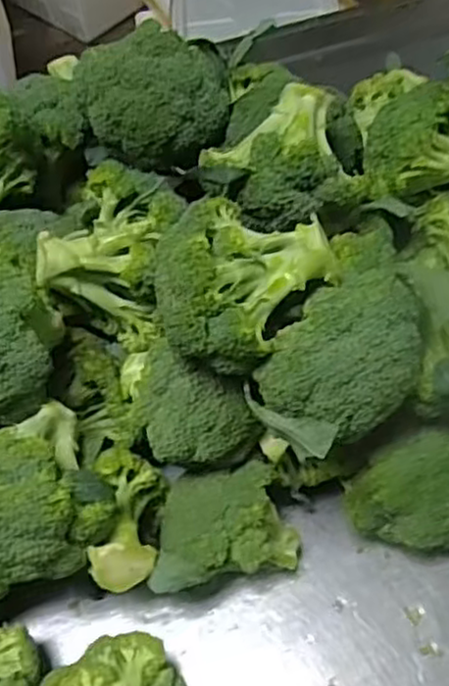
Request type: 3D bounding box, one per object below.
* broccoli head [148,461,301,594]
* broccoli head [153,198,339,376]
[{"bbox_3d":[-0.004,0.154,0.588,0.113,0.097,0.081,-17,58,-6],"label":"broccoli head"},{"bbox_3d":[0.004,-0.043,0.497,0.105,0.090,0.122,34,66,23],"label":"broccoli head"}]

